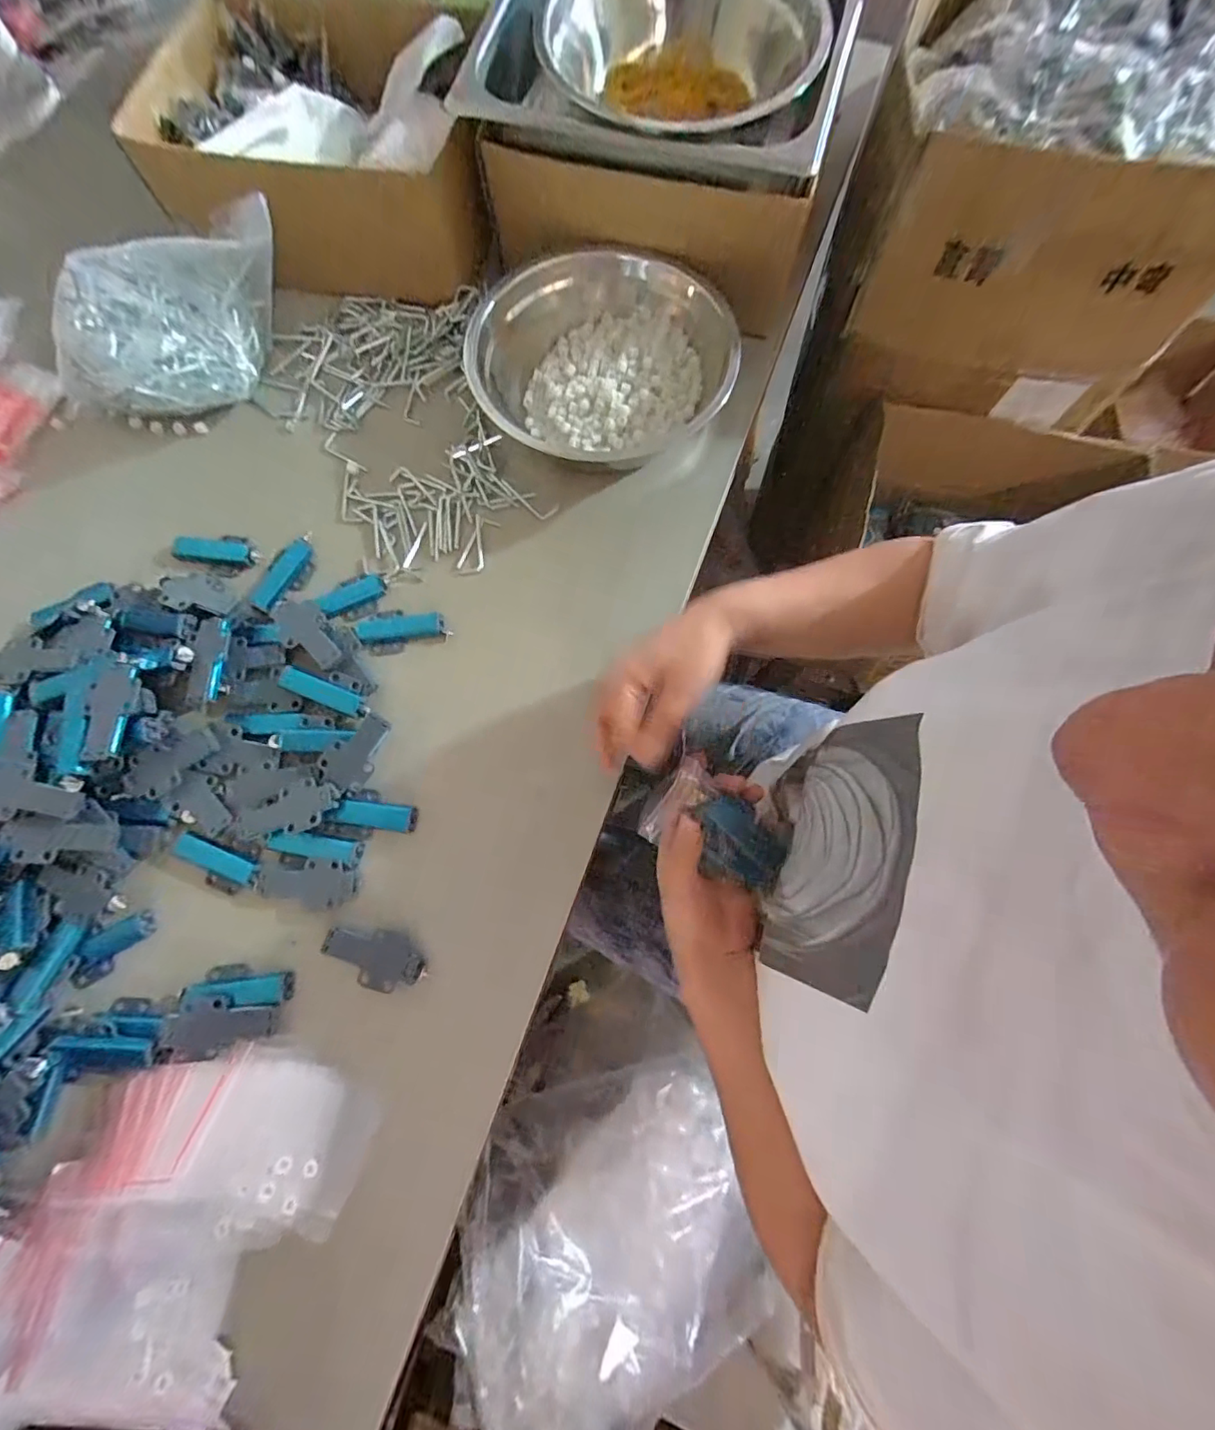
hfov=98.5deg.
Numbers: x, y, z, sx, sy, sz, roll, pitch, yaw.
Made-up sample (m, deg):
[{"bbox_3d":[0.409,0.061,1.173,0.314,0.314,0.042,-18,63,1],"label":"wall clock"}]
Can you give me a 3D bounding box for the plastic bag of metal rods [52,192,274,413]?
[{"bbox_3d":[-0.427,-0.387,0.519,0.132,0.102,0.245,43,79,11],"label":"plastic bag of metal rods"}]

